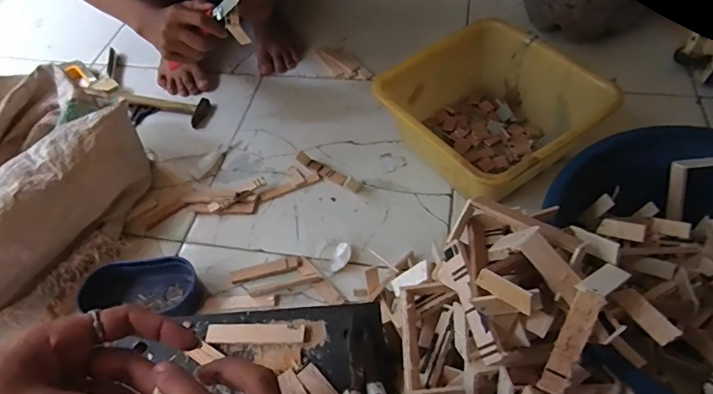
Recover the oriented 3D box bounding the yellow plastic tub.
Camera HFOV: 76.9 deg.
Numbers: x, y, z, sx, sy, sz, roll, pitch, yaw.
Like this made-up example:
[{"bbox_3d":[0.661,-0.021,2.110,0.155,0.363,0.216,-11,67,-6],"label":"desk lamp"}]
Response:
[{"bbox_3d":[0.201,-0.122,0.704,0.256,0.132,0.268,-31,57,-16],"label":"yellow plastic tub"}]

